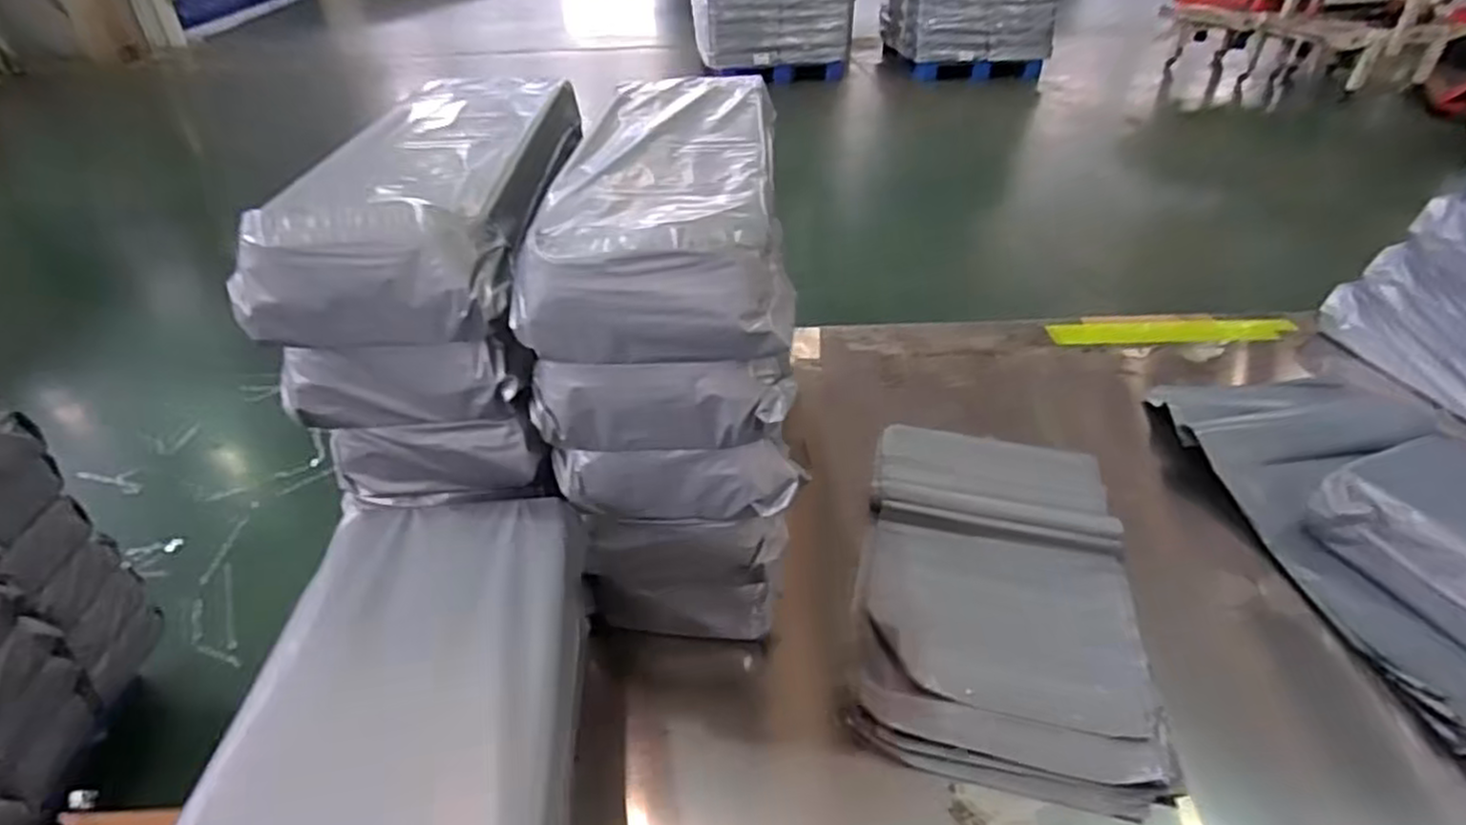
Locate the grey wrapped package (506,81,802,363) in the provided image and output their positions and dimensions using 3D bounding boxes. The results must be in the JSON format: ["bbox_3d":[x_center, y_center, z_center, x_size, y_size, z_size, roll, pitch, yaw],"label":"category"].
[{"bbox_3d":[-0.073,-0.250,0.841,0.241,0.111,0.573,-1,37,-1],"label":"grey wrapped package"}]

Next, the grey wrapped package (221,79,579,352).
[{"bbox_3d":[-0.331,-0.269,0.867,0.232,0.122,0.549,-2,37,-2],"label":"grey wrapped package"}]

